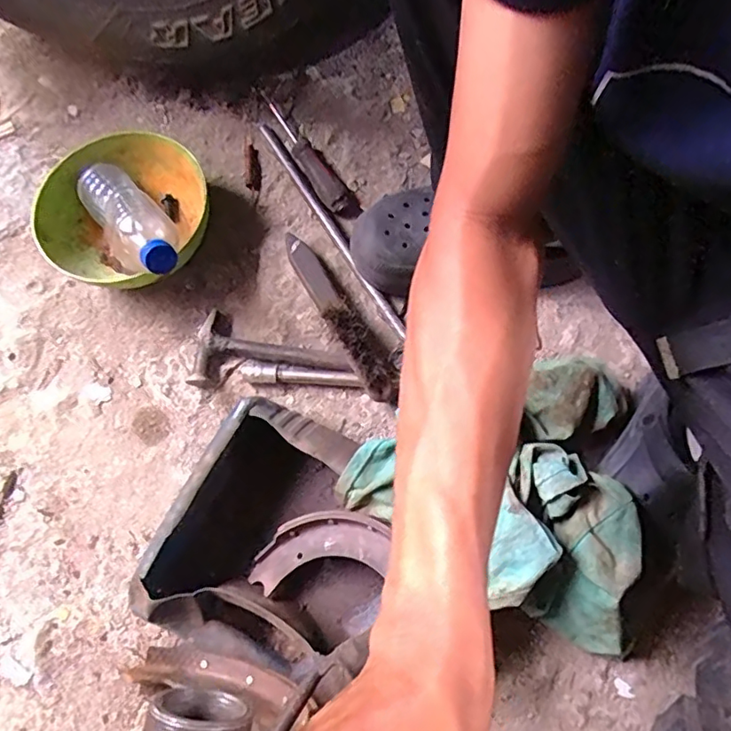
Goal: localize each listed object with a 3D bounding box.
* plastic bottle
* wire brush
[{"bbox_3d":[-0.255,-0.160,0.585,0.057,0.055,0.223,-39,54,-10],"label":"plastic bottle"},{"bbox_3d":[-0.028,-0.059,0.627,0.044,0.063,0.226,-30,78,-6],"label":"wire brush"}]

